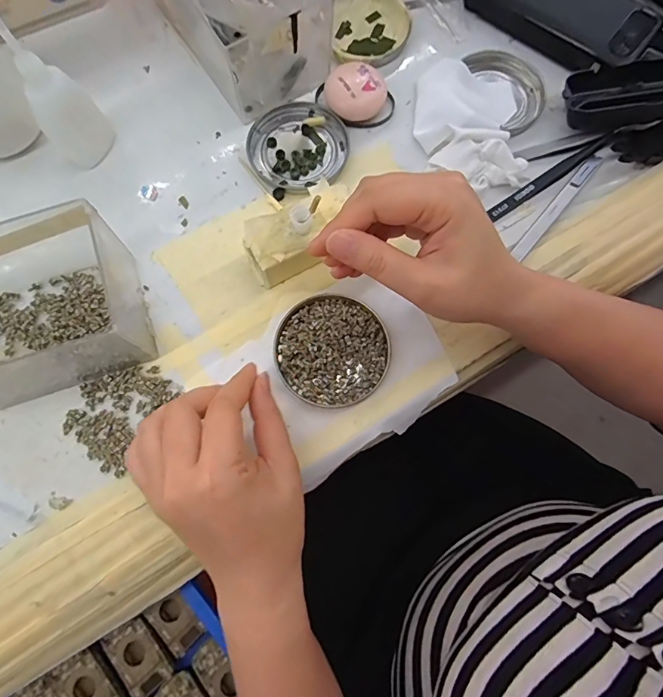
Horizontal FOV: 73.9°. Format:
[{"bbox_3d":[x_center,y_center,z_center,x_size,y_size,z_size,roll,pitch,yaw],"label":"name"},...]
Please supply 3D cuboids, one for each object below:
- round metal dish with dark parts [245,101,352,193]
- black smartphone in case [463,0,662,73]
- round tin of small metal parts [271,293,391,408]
[{"bbox_3d":[-0.027,-0.161,0.353,0.078,0.007,0.076,0,75,0],"label":"round metal dish with dark parts"},{"bbox_3d":[0.198,-0.296,0.379,0.152,0.022,0.078,37,78,9],"label":"black smartphone in case"},{"bbox_3d":[0.000,0.001,0.307,0.077,0.014,0.076,0,75,0],"label":"round tin of small metal parts"}]

